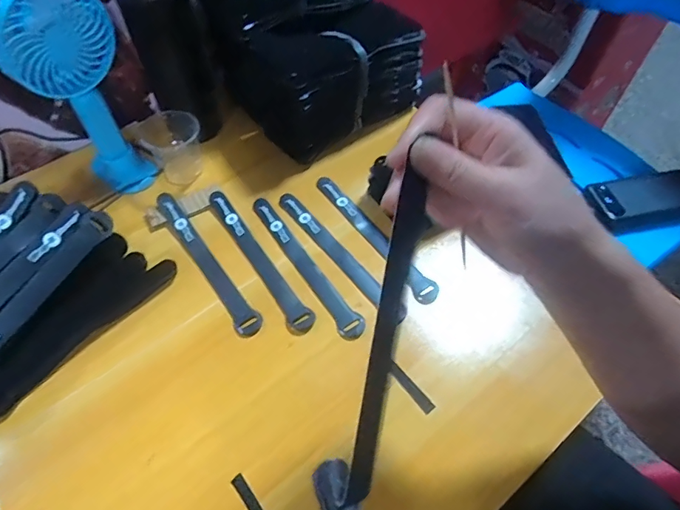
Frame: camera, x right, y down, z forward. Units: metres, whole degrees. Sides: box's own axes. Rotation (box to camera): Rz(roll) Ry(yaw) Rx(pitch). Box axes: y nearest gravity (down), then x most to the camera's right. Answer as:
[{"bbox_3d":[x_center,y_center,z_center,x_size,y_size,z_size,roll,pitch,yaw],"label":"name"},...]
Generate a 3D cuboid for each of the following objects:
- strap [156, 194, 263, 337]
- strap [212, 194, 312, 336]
[{"bbox_3d":[-0.140,0.004,0.478,0.025,0.009,0.200,-30,61,-20],"label":"strap"},{"bbox_3d":[-0.088,0.000,0.482,0.025,0.007,0.202,-28,61,-19],"label":"strap"}]

